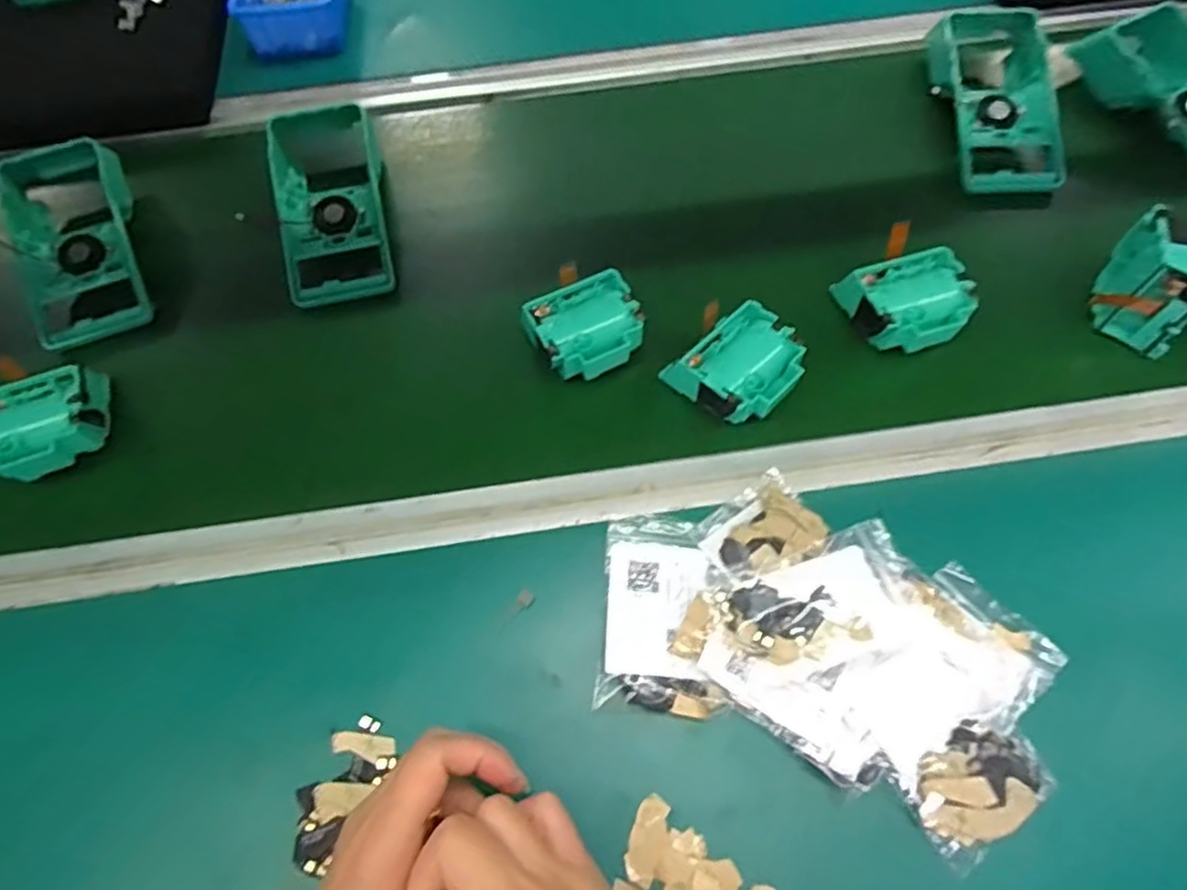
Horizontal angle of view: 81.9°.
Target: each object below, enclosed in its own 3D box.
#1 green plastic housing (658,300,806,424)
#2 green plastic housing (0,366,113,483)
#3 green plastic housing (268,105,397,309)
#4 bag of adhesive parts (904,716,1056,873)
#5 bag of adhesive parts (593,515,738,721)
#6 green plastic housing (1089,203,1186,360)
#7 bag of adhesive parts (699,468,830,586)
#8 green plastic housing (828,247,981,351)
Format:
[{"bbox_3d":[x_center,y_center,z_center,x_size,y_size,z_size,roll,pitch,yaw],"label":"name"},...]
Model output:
[{"bbox_3d":[0.101,-0.053,0.475,0.077,0.041,0.074,-37,67,-18],"label":"green plastic housing"},{"bbox_3d":[-0.370,-0.012,0.462,0.079,0.039,0.058,-22,63,-12],"label":"green plastic housing"},{"bbox_3d":[-0.213,-0.202,0.555,0.084,0.057,0.178,-13,62,-7],"label":"green plastic housing"},{"bbox_3d":[0.206,0.184,0.367,0.076,0.017,0.053,-32,66,-16],"label":"bag of adhesive parts"},{"bbox_3d":[0.043,0.099,0.414,0.073,0.014,0.116,4,61,2],"label":"bag of adhesive parts"},{"bbox_3d":[0.395,-0.114,0.480,0.062,0.078,0.058,33,66,17],"label":"green plastic housing"},{"bbox_3d":[0.108,0.056,0.434,0.073,0.014,0.057,-33,66,-17],"label":"bag of adhesive parts"},{"bbox_3d":[0.228,-0.102,0.495,0.077,0.033,0.070,-10,61,-5],"label":"green plastic housing"}]

